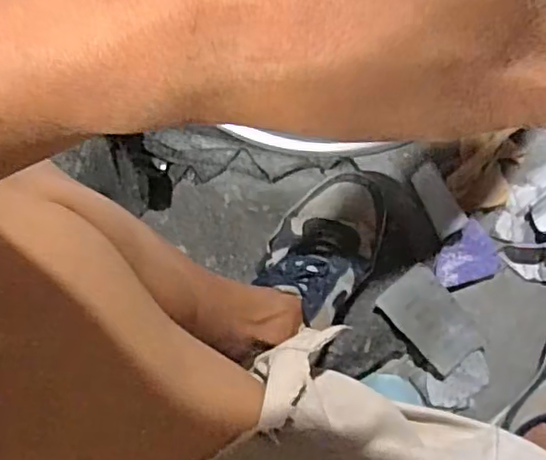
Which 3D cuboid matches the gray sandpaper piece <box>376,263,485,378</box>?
[{"bbox_3d":[0.168,0.095,0.666,0.064,0.004,0.114,-43,98,0],"label":"gray sandpaper piece"}]

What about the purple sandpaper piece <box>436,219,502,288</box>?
[{"bbox_3d":[0.207,0.032,0.661,0.062,0.006,0.069,35,96,-16],"label":"purple sandpaper piece"}]

